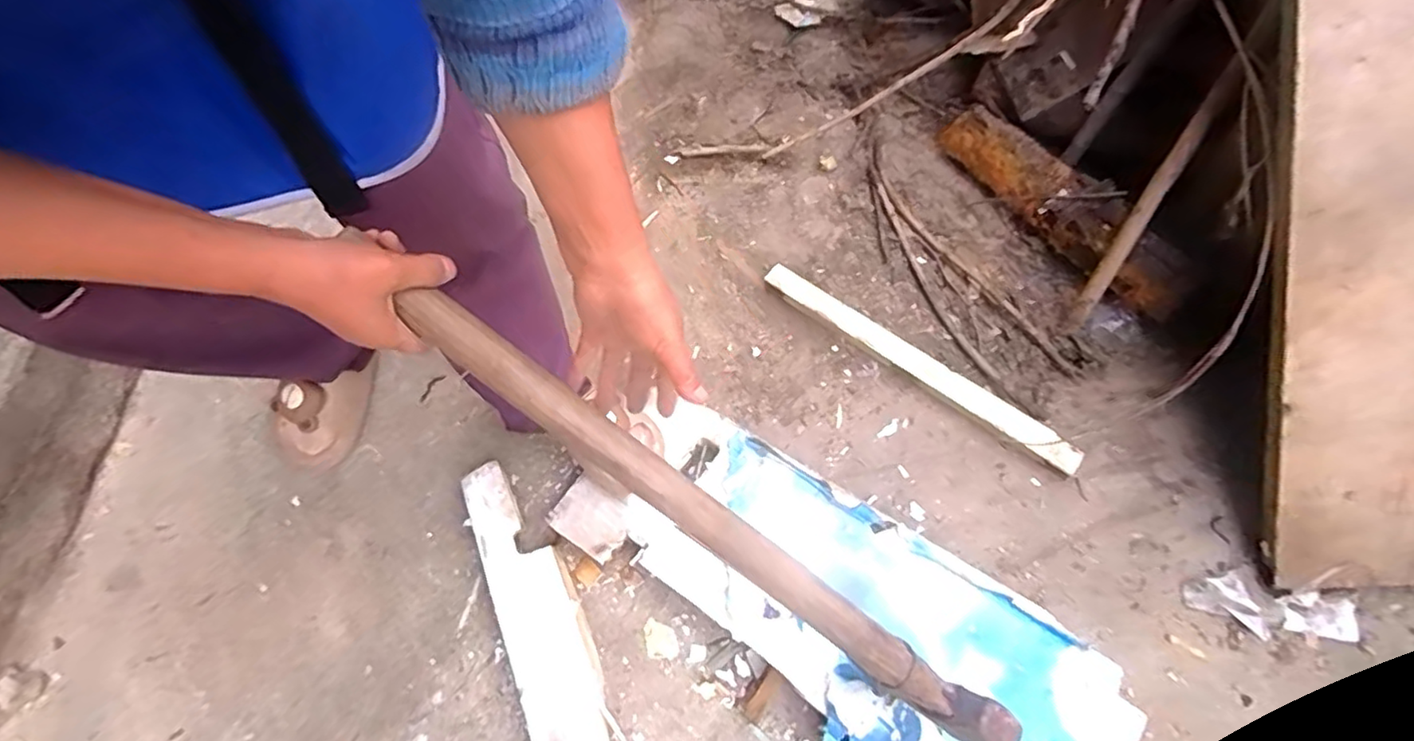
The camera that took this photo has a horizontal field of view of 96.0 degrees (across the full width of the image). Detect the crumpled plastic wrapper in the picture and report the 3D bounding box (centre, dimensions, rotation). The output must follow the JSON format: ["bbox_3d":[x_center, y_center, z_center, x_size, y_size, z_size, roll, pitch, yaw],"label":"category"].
[{"bbox_3d":[0.639,0.266,0.718,0.168,0.030,0.068,13,67,9],"label":"crumpled plastic wrapper"}]

